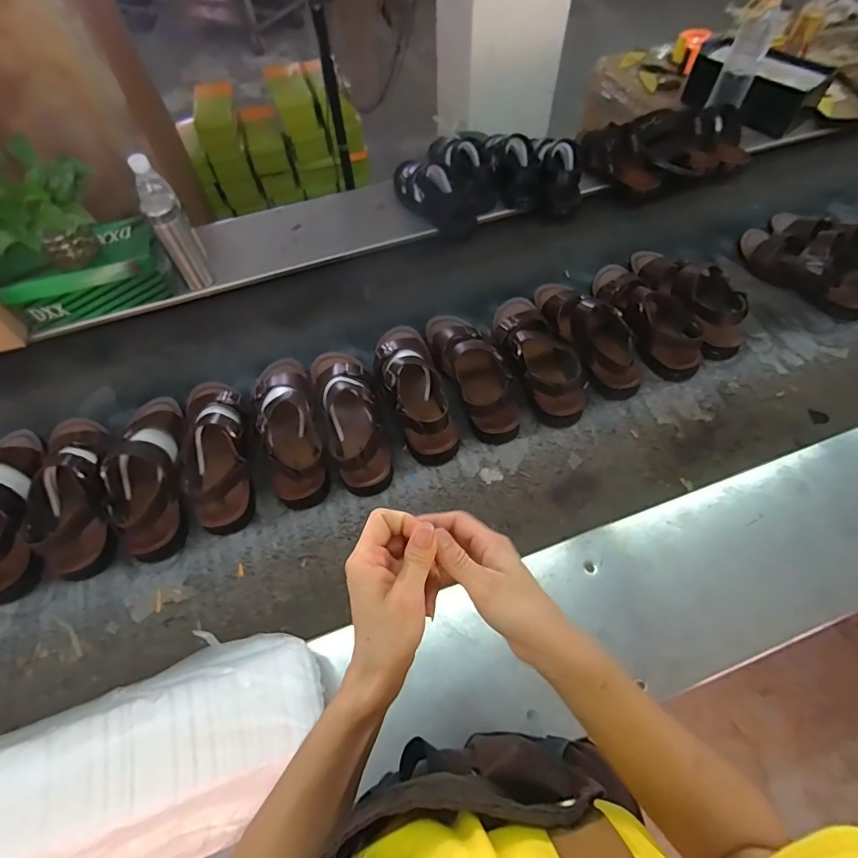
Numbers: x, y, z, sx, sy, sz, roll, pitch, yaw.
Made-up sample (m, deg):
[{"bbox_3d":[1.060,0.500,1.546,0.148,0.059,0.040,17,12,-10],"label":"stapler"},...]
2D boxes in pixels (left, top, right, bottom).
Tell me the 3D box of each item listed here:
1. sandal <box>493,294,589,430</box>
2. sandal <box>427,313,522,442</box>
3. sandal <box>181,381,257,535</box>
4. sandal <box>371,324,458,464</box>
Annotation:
[{"bbox_3d":[0.195,-0.154,0.865,0.134,0.103,0.302,-19,60,-9],"label":"sandal"},{"bbox_3d":[0.080,-0.114,0.855,0.114,0.084,0.289,-17,60,-8],"label":"sandal"},{"bbox_3d":[-0.353,0.023,0.786,0.109,0.087,0.290,-14,60,-6],"label":"sandal"},{"bbox_3d":[-0.030,-0.084,0.835,0.111,0.098,0.288,-18,60,-8],"label":"sandal"}]

